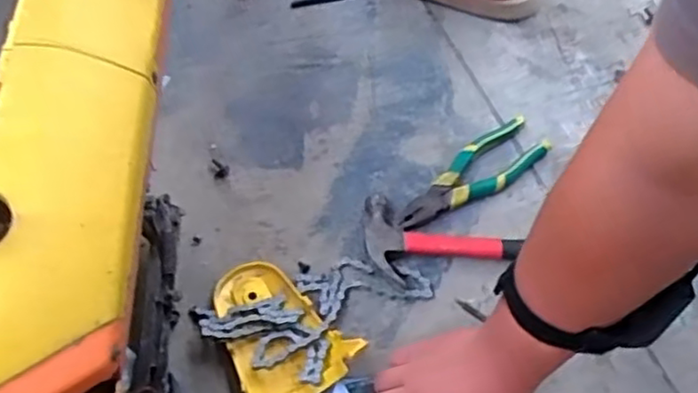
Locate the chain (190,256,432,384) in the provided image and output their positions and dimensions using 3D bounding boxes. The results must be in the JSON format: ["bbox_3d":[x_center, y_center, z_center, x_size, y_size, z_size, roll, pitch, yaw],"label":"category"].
[{"bbox_3d":[-0.026,0.120,0.656,0.222,0.029,0.102,-19,68,-11],"label":"chain"}]

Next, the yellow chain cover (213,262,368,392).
[{"bbox_3d":[-0.062,0.124,0.647,0.112,0.036,0.147,-19,68,-12],"label":"yellow chain cover"}]

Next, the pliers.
[{"bbox_3d":[0.135,-0.022,0.739,0.196,0.019,0.060,-34,72,-17],"label":"pliers"}]

